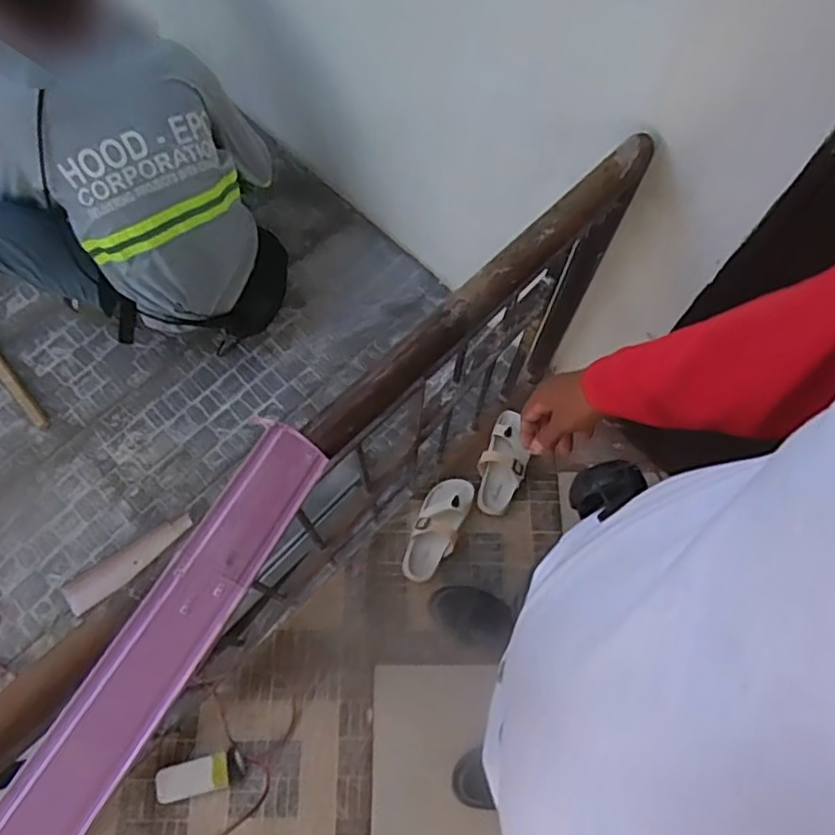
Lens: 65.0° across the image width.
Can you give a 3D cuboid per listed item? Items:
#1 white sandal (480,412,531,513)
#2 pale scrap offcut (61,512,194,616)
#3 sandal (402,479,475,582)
[{"bbox_3d":[0.188,0.097,1.427,0.100,0.056,0.217,19,72,5],"label":"white sandal"},{"bbox_3d":[-0.607,0.300,1.385,0.287,0.018,0.074,-35,68,-8],"label":"pale scrap offcut"},{"bbox_3d":[0.042,0.232,1.378,0.096,0.054,0.225,22,70,6],"label":"sandal"}]

